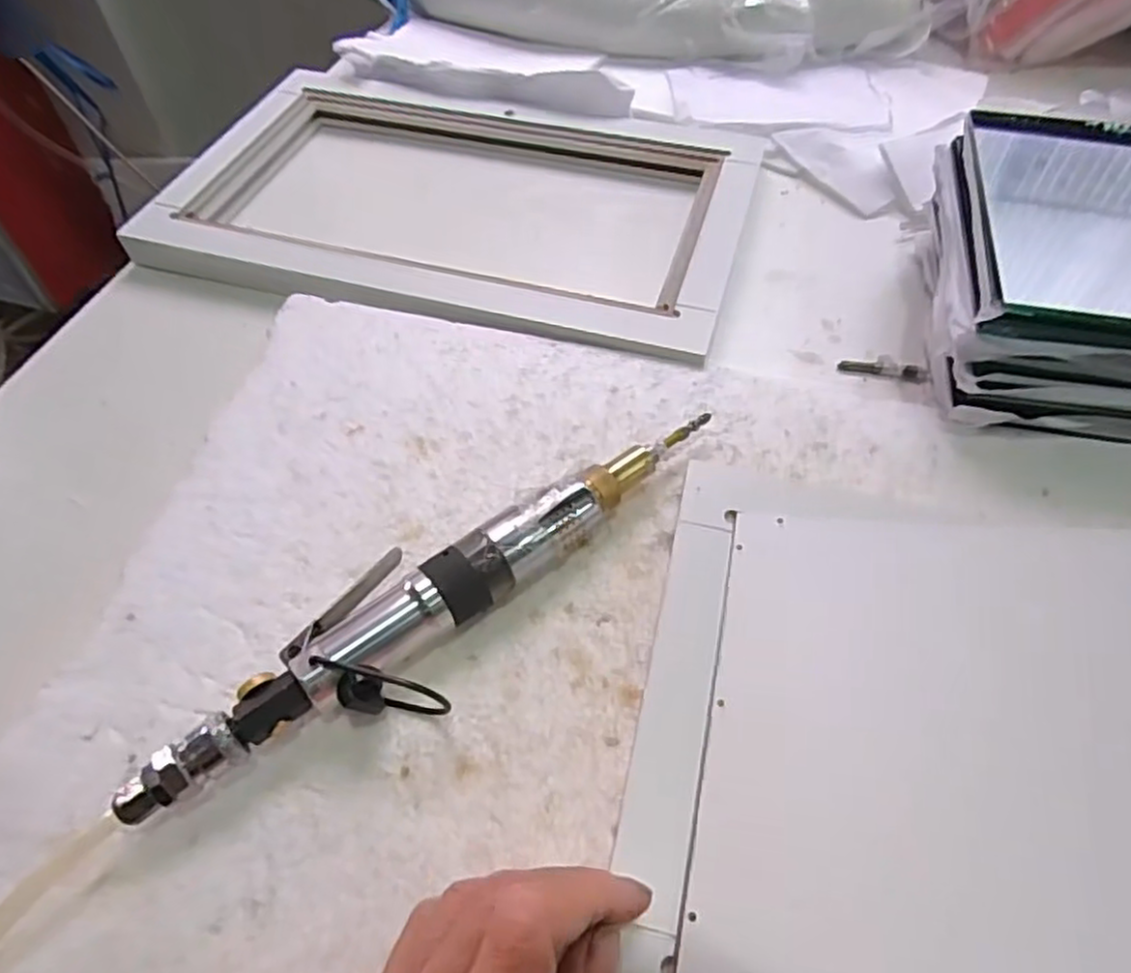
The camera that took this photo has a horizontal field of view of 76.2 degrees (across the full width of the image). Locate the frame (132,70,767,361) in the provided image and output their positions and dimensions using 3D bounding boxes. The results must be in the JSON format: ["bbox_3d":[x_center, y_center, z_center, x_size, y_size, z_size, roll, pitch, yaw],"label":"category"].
[{"bbox_3d":[-0.078,-0.227,0.544,0.419,0.015,0.263,12,56,11],"label":"frame"}]

